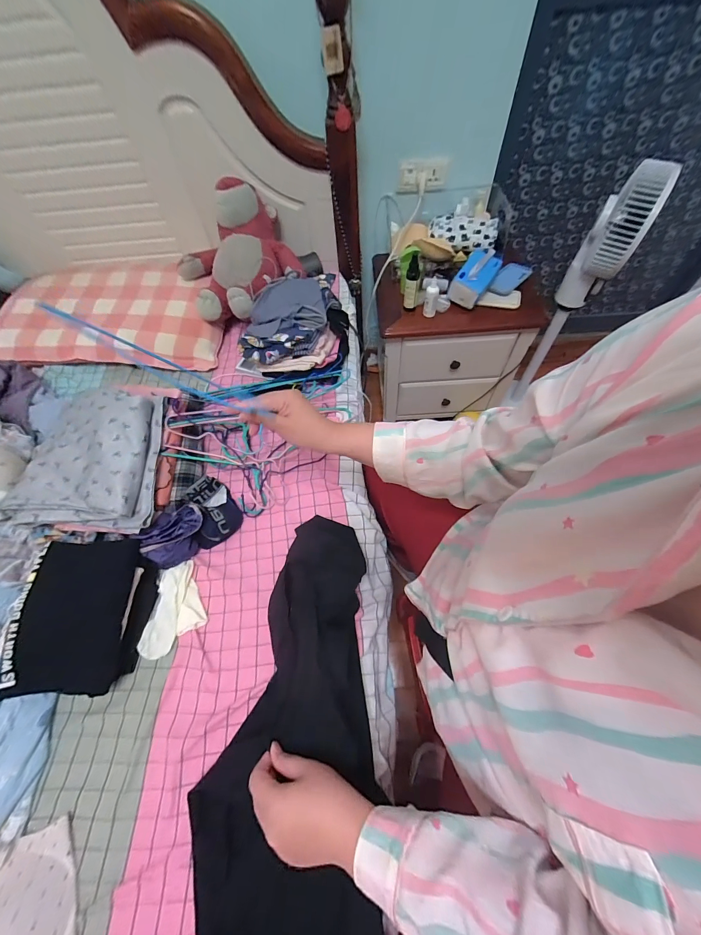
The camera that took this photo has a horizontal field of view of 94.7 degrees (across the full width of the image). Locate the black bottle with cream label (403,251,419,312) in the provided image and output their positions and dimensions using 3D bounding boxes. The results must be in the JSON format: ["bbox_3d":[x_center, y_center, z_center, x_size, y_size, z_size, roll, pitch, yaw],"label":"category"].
[{"bbox_3d":[0.170,-0.512,0.897,0.036,0.154,0.033,6,61,7],"label":"black bottle with cream label"}]

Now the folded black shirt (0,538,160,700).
[{"bbox_3d":[-0.450,0.246,0.554,0.182,0.021,0.235,20,60,-30],"label":"folded black shirt"}]

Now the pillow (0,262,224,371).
[{"bbox_3d":[-0.701,-0.472,0.966,0.648,0.106,0.398,0,60,4],"label":"pillow"}]

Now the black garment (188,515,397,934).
[{"bbox_3d":[-0.071,0.368,0.466,0.241,0.066,0.623,1,59,5],"label":"black garment"}]

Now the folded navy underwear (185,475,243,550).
[{"bbox_3d":[-0.282,0.087,0.666,0.093,0.045,0.147,-22,61,-8],"label":"folded navy underwear"}]

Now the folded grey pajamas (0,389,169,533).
[{"bbox_3d":[-0.506,-0.021,0.630,0.231,0.051,0.273,1,78,-4],"label":"folded grey pajamas"}]

